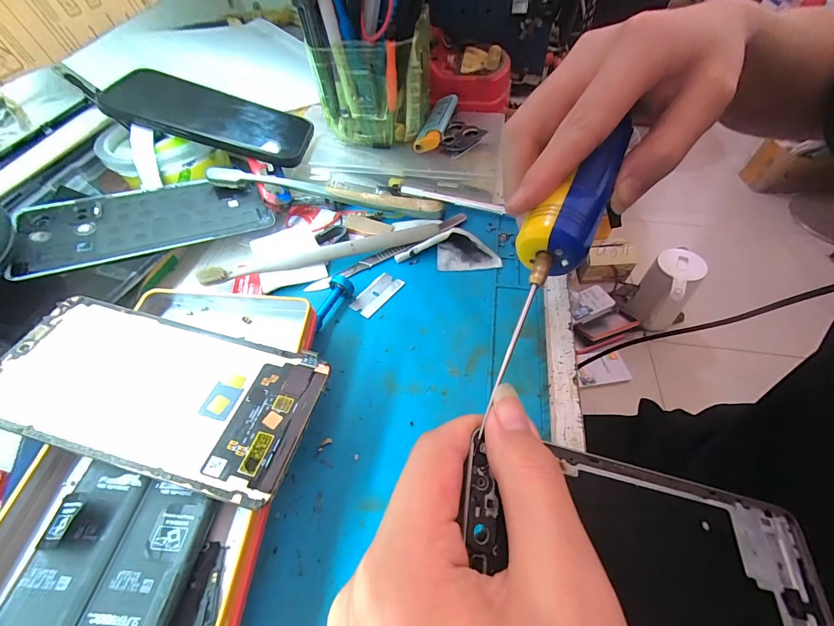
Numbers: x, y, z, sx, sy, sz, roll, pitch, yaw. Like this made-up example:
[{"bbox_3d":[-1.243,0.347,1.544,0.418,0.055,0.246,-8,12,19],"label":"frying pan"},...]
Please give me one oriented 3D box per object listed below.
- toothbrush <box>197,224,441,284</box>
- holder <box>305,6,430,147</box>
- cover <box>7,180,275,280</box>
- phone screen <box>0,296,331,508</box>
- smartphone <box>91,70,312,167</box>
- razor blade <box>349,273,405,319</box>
[{"bbox_3d":[-0.066,-0.046,0.260,0.166,0.008,0.014,-14,53,-8],"label":"toothbrush"},{"bbox_3d":[-0.033,-0.188,0.309,0.085,0.083,0.064,4,52,6],"label":"holder"},{"bbox_3d":[-0.190,-0.068,0.258,0.152,0.004,0.074,-18,59,-19],"label":"cover"},{"bbox_3d":[-0.126,0.035,0.174,0.153,0.004,0.071,12,52,6],"label":"phone screen"},{"bbox_3d":[-0.166,-0.160,0.298,0.147,0.011,0.072,12,52,-14],"label":"smartphone"},{"bbox_3d":[-0.028,-0.014,0.253,0.020,0.004,0.038,33,61,25],"label":"razor blade"}]

